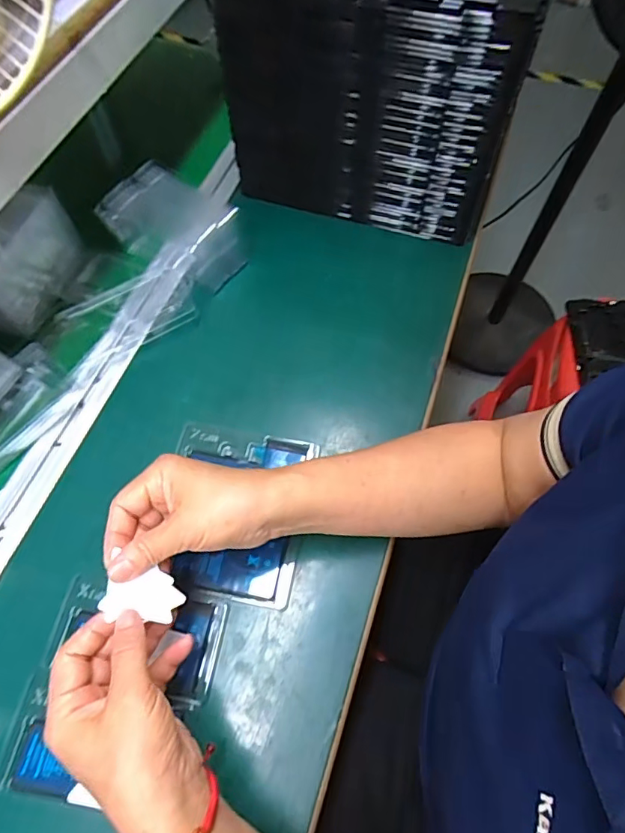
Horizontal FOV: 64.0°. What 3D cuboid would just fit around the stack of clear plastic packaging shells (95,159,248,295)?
[{"bbox_3d":[-0.145,-0.202,0.538,0.135,0.070,0.083,28,67,14],"label":"stack of clear plastic packaging shells"}]

